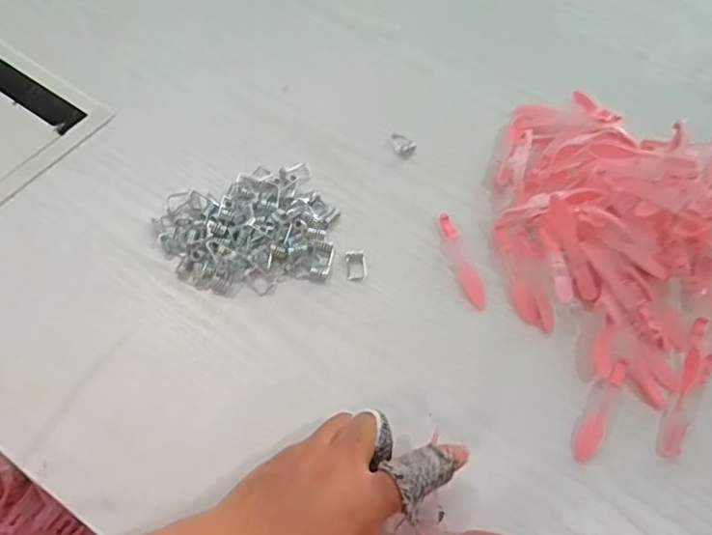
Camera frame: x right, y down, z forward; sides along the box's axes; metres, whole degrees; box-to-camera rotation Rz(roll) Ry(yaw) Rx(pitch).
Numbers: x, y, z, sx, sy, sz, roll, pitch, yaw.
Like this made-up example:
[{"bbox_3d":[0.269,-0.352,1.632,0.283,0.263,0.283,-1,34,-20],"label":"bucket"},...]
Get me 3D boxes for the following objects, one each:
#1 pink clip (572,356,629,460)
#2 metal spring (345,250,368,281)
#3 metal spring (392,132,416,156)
[{"bbox_3d":[0.158,0.090,0.353,0.018,0.006,0.073,29,62,12],"label":"pink clip"},{"bbox_3d":[0.001,-0.002,0.393,0.015,0.007,0.022,-2,60,-6],"label":"metal spring"},{"bbox_3d":[0.037,-0.102,0.448,0.014,0.006,0.025,-29,66,-19],"label":"metal spring"}]

